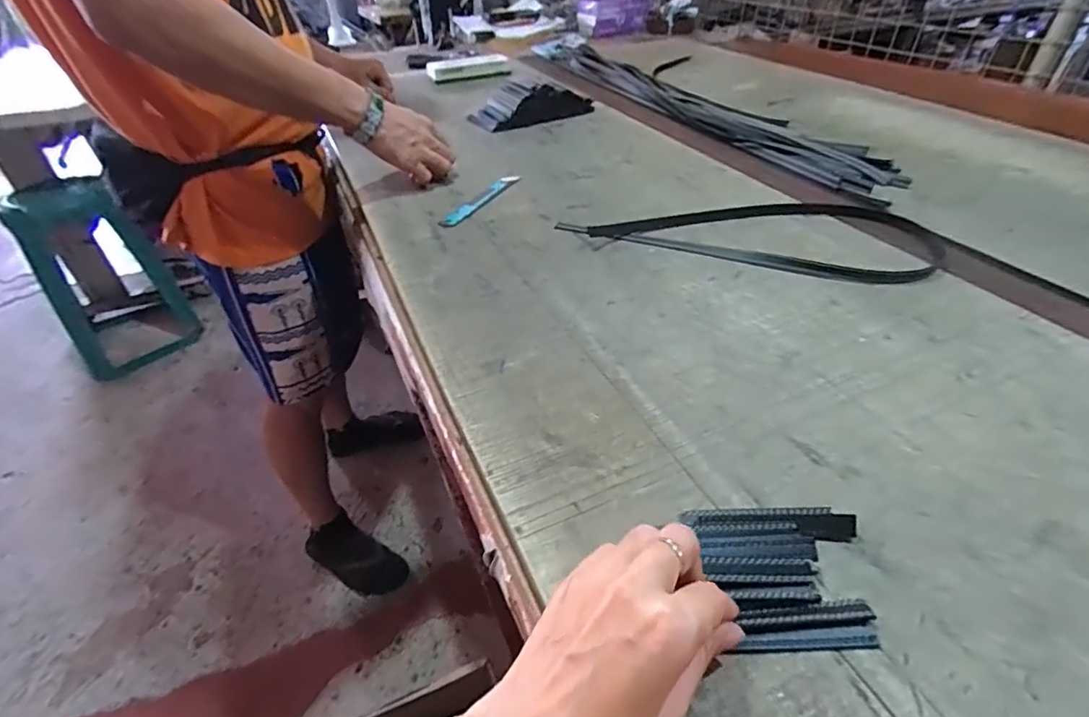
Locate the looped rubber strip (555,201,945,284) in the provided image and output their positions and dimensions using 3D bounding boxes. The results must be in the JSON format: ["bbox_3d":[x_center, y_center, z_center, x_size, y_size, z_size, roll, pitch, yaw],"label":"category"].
[{"bbox_3d":[0.230,-0.163,0.615,0.397,0.020,0.182,11,42,16],"label":"looped rubber strip"}]

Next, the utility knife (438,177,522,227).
[{"bbox_3d":[-0.085,-0.215,0.705,0.027,0.004,0.171,17,44,22],"label":"utility knife"}]

